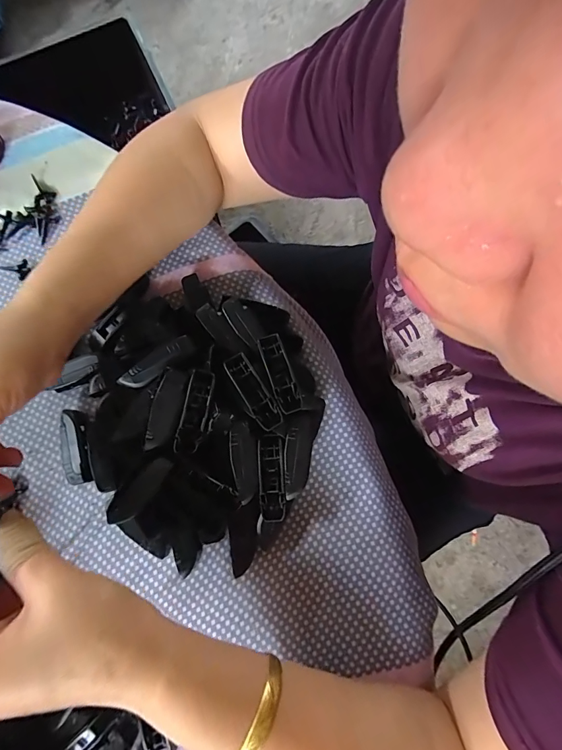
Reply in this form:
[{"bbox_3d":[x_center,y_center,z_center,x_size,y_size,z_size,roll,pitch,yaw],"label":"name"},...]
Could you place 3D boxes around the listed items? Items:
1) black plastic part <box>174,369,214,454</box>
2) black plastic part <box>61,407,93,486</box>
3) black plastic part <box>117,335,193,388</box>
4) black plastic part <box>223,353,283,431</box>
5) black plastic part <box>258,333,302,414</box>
[{"bbox_3d":[-0.056,0.025,0.251,0.013,0.012,0.055,15,93,5],"label":"black plastic part"},{"bbox_3d":[-0.151,0.052,0.286,0.016,0.019,0.055,-17,77,-3],"label":"black plastic part"},{"bbox_3d":[-0.083,-0.008,0.256,0.052,0.009,0.012,-37,79,-7],"label":"black plastic part"},{"bbox_3d":[-0.019,0.010,0.257,0.016,0.009,0.056,-31,78,-6],"label":"black plastic part"},{"bbox_3d":[-0.001,-0.001,0.260,0.016,0.009,0.054,-19,77,-3],"label":"black plastic part"}]

